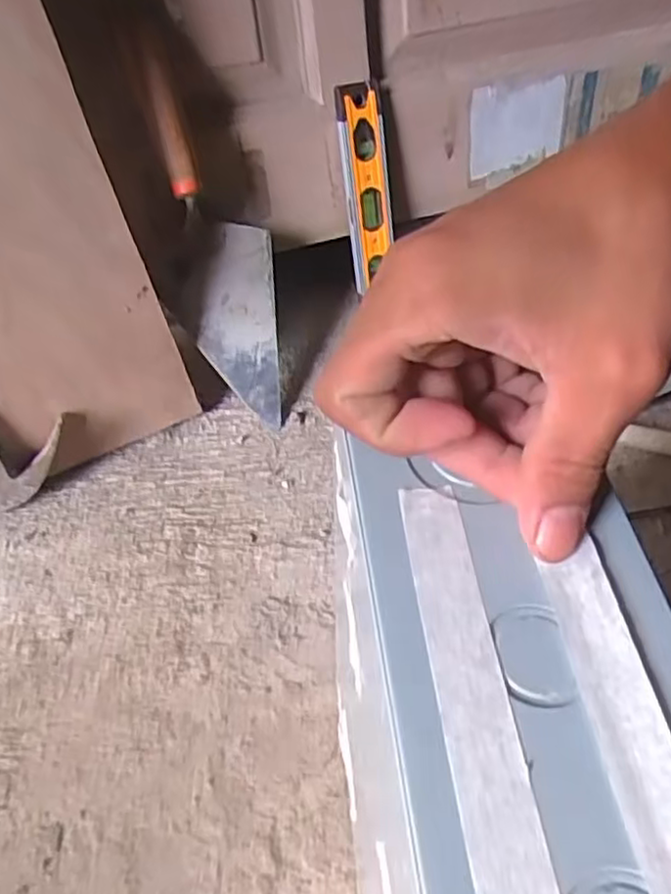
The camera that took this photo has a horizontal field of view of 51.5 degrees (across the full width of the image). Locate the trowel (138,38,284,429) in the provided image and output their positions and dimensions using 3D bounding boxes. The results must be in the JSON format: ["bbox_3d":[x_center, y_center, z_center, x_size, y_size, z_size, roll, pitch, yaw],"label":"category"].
[{"bbox_3d":[-0.101,-0.181,0.616,0.100,0.328,0.046,-24,19,-21],"label":"trowel"}]

